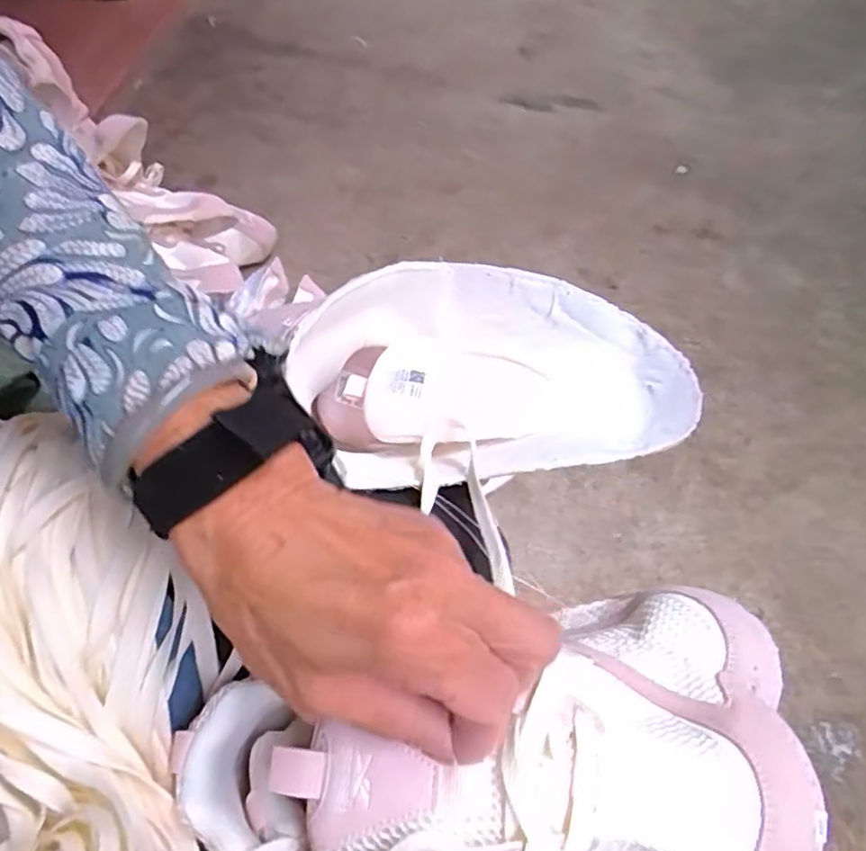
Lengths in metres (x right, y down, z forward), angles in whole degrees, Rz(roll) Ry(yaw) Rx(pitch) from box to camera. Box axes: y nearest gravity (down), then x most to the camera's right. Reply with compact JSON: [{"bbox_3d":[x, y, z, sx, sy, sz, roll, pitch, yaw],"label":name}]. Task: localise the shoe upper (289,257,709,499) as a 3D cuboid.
[{"bbox_3d":[0.036,-0.024,0.374,0.216,0.074,0.133,12,54,9],"label":"shoe upper"}]

